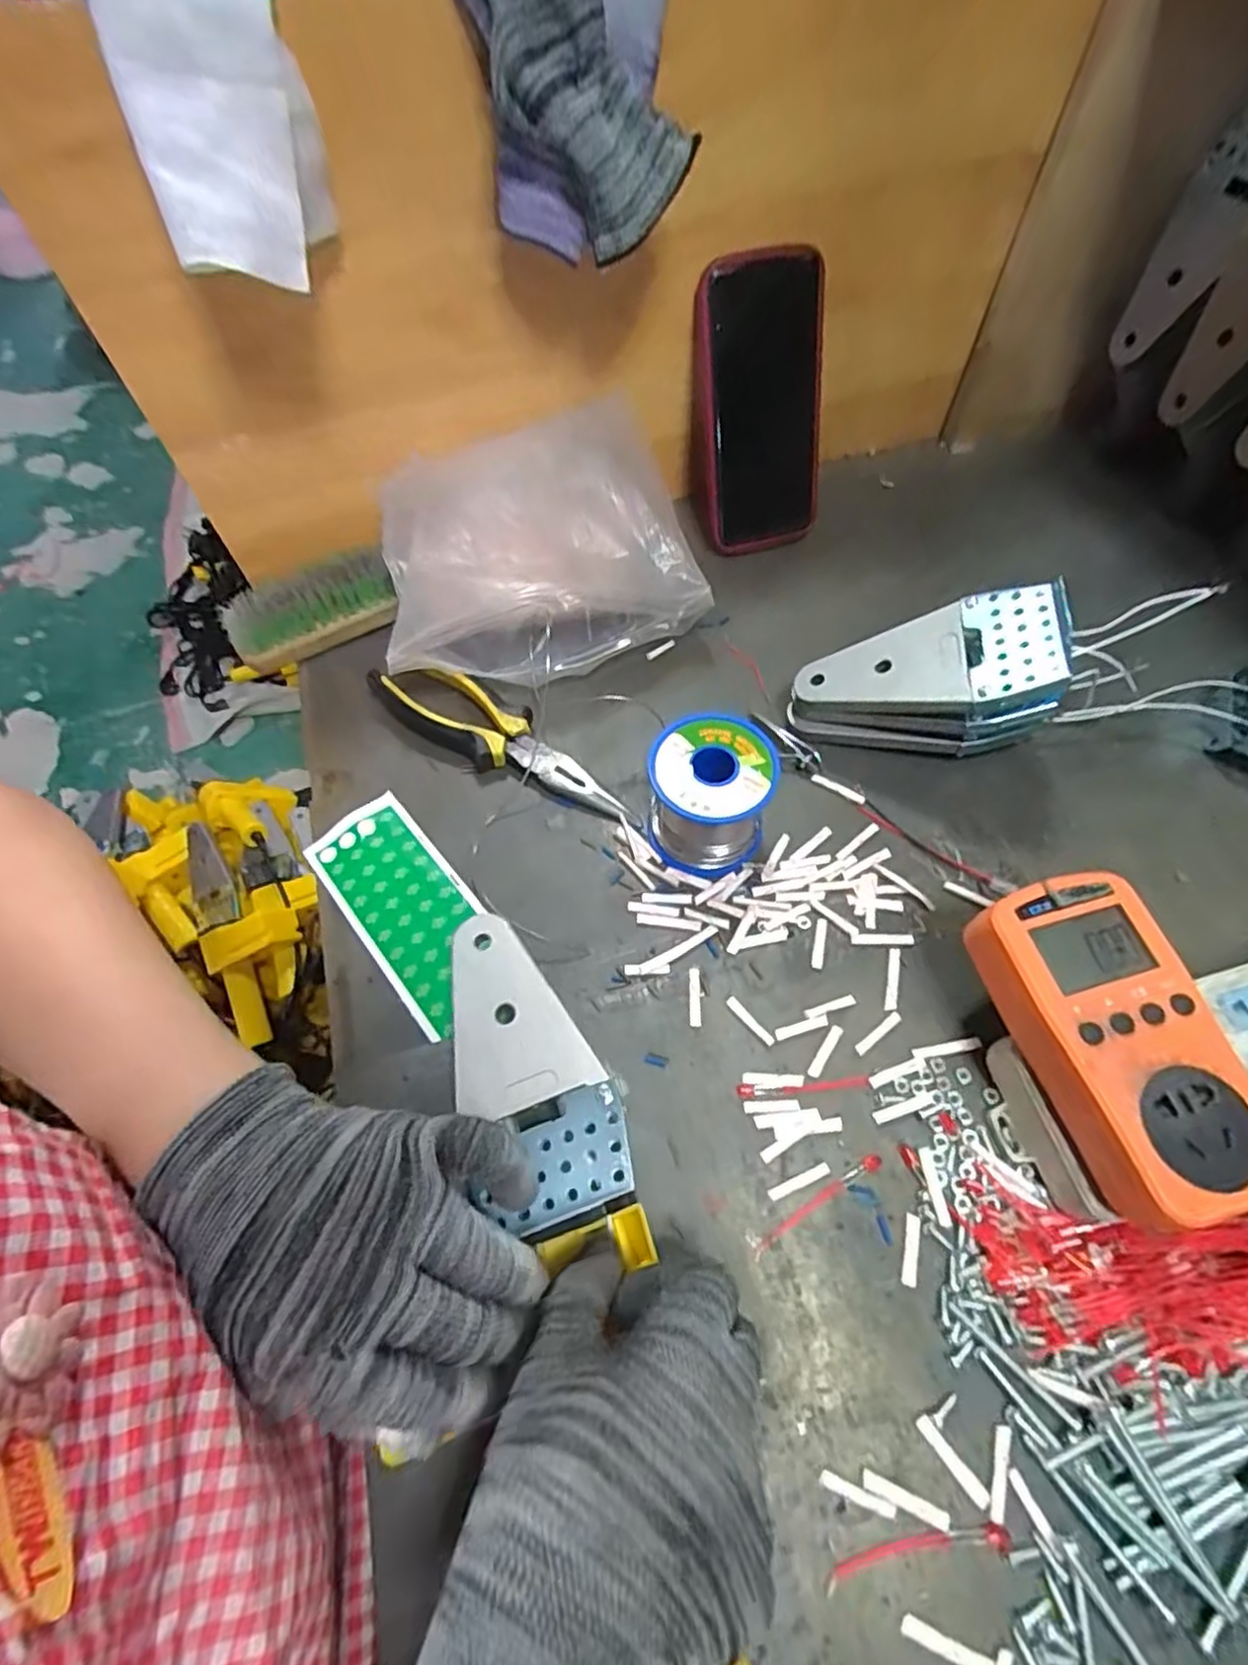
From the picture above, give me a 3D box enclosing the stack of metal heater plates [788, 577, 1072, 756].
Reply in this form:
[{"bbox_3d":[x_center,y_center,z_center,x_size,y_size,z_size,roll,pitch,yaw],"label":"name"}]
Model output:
[{"bbox_3d":[0.167,-0.085,0.391,0.128,0.090,0.064,3,60,4],"label":"stack of metal heater plates"}]

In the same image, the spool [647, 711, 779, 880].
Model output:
[{"bbox_3d":[0.046,-0.020,0.374,0.065,0.063,0.066,-1,60,2],"label":"spool"}]

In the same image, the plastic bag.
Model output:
[{"bbox_3d":[-0.057,-0.183,0.454,0.190,0.087,0.149,-13,60,-5],"label":"plastic bag"}]

